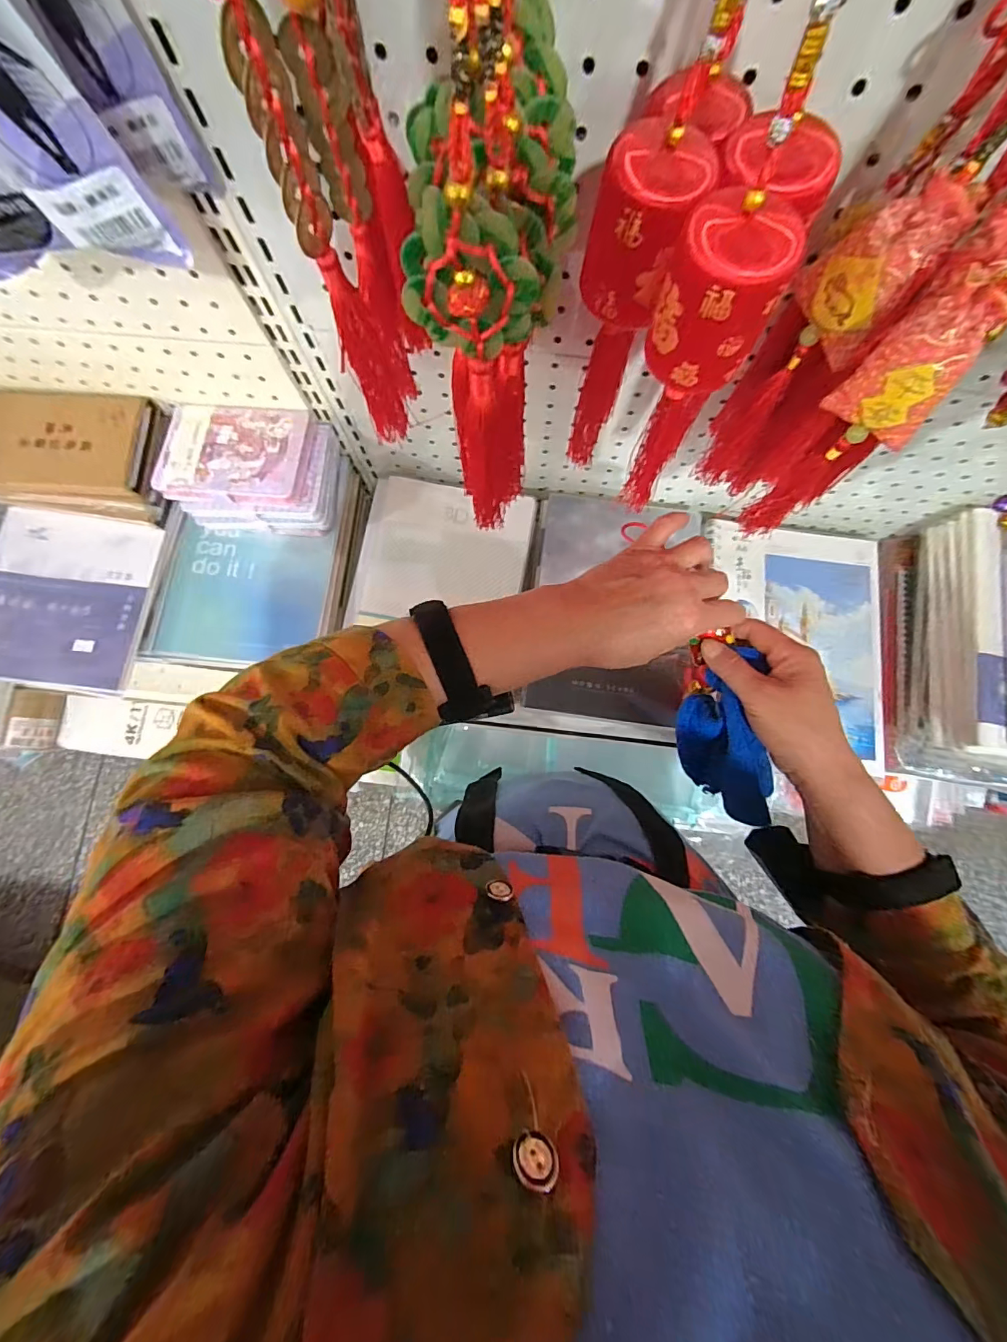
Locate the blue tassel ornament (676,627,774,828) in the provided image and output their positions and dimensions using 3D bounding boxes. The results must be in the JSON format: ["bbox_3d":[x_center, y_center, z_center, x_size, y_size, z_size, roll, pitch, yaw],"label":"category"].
[{"bbox_3d":[0.175,0.051,0.393,0.052,0.073,0.149,-8,80,-1],"label":"blue tassel ornament"}]

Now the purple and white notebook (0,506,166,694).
[{"bbox_3d":[-0.481,-0.082,0.516,0.185,0.011,0.189,7,80,2],"label":"purple and white notebook"}]

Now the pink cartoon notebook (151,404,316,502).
[{"bbox_3d":[-0.273,-0.221,0.484,0.142,0.018,0.102,3,80,1],"label":"pink cartoon notebook"}]

